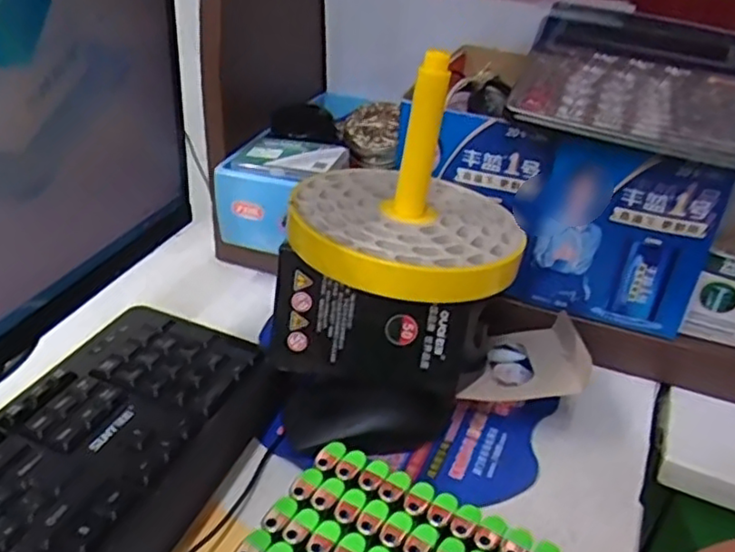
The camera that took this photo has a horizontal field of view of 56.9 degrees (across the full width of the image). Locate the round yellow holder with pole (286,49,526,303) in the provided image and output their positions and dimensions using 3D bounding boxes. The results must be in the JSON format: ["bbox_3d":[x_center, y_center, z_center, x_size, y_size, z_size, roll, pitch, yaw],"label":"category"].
[{"bbox_3d":[0.033,-0.072,0.452,0.154,0.118,0.190,11,33,11],"label":"round yellow holder with pole"}]

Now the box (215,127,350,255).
[{"bbox_3d":[-0.078,-0.079,0.633,0.092,0.081,0.107,14,34,16],"label":"box"}]

